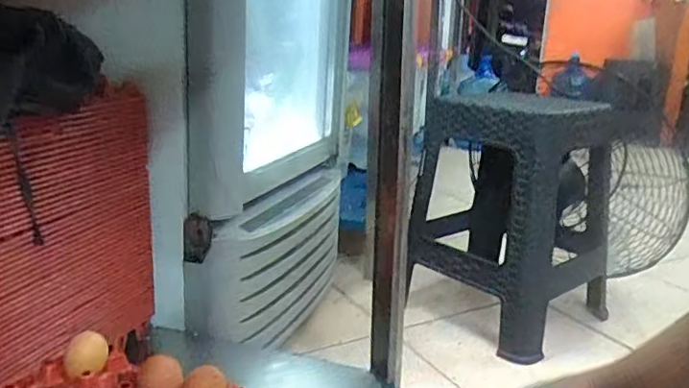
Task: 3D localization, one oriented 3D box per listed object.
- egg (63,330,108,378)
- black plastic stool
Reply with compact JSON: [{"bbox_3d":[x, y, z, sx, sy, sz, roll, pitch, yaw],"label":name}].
[{"bbox_3d":[-0.264,0.162,0.601,0.042,0.041,0.041,-4,18,-25],"label":"egg"},{"bbox_3d":[0.366,0.030,1.271,0.382,0.454,0.362,-8,20,-35],"label":"black plastic stool"}]

